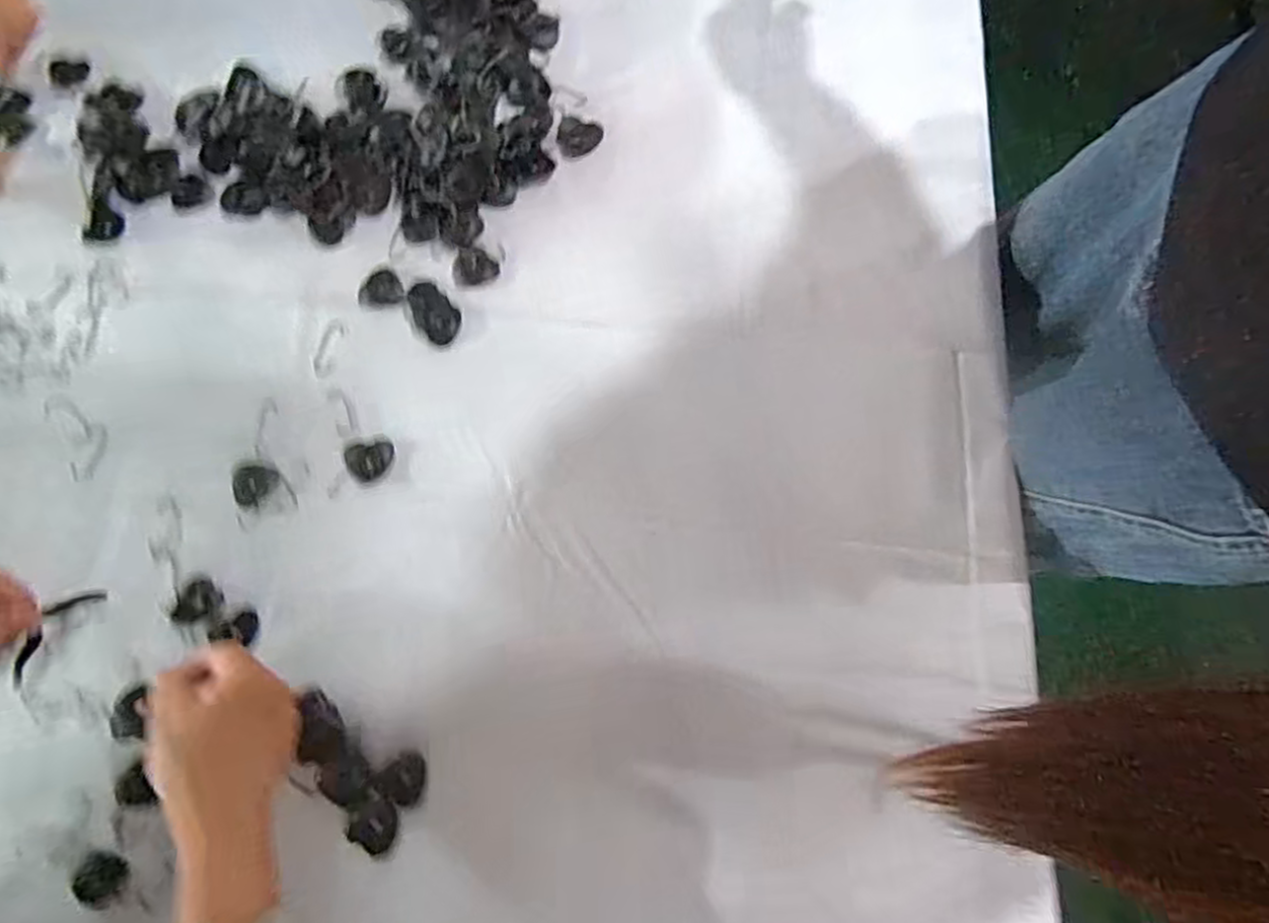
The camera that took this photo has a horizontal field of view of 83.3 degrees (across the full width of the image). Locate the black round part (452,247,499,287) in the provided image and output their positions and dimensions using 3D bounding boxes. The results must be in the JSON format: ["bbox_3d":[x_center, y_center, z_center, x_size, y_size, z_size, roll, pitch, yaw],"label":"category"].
[{"bbox_3d":[-0.129,-0.157,0.575,0.036,0.005,0.032,-6,78,0],"label":"black round part"}]

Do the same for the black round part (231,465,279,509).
[{"bbox_3d":[-0.288,0.018,0.539,0.034,0.004,0.031,0,78,1],"label":"black round part"}]

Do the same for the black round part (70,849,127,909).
[{"bbox_3d":[-0.370,0.289,0.493,0.041,0.007,0.034,8,78,2],"label":"black round part"}]

